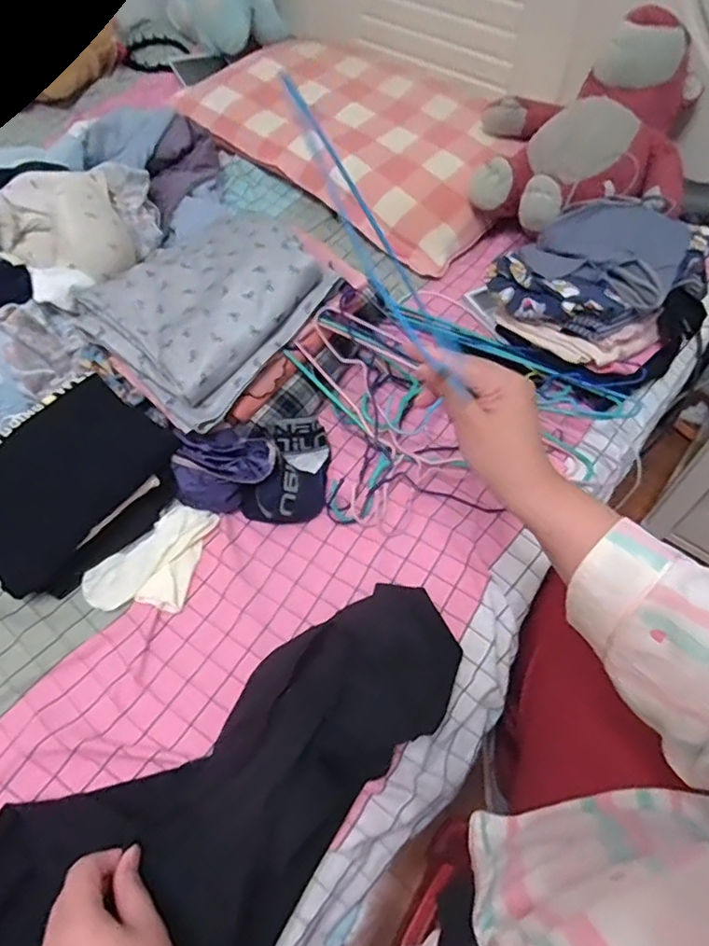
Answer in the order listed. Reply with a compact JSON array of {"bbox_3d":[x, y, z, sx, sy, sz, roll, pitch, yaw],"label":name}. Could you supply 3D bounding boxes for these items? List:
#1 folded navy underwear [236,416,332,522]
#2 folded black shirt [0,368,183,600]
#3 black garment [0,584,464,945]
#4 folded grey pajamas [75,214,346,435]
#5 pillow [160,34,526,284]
[{"bbox_3d":[-0.076,-0.002,0.725,0.093,0.045,0.147,15,58,10],"label":"folded navy underwear"},{"bbox_3d":[-0.329,0.013,0.679,0.235,0.021,0.182,-42,105,-20],"label":"folded black shirt"},{"bbox_3d":[-0.139,0.319,0.486,0.241,0.066,0.623,39,63,23],"label":"black garment"},{"bbox_3d":[-0.192,-0.223,0.753,0.231,0.051,0.273,38,82,14],"label":"folded grey pajamas"},{"bbox_3d":[0.022,-0.653,1.105,0.648,0.106,0.398,37,64,22],"label":"pillow"}]

